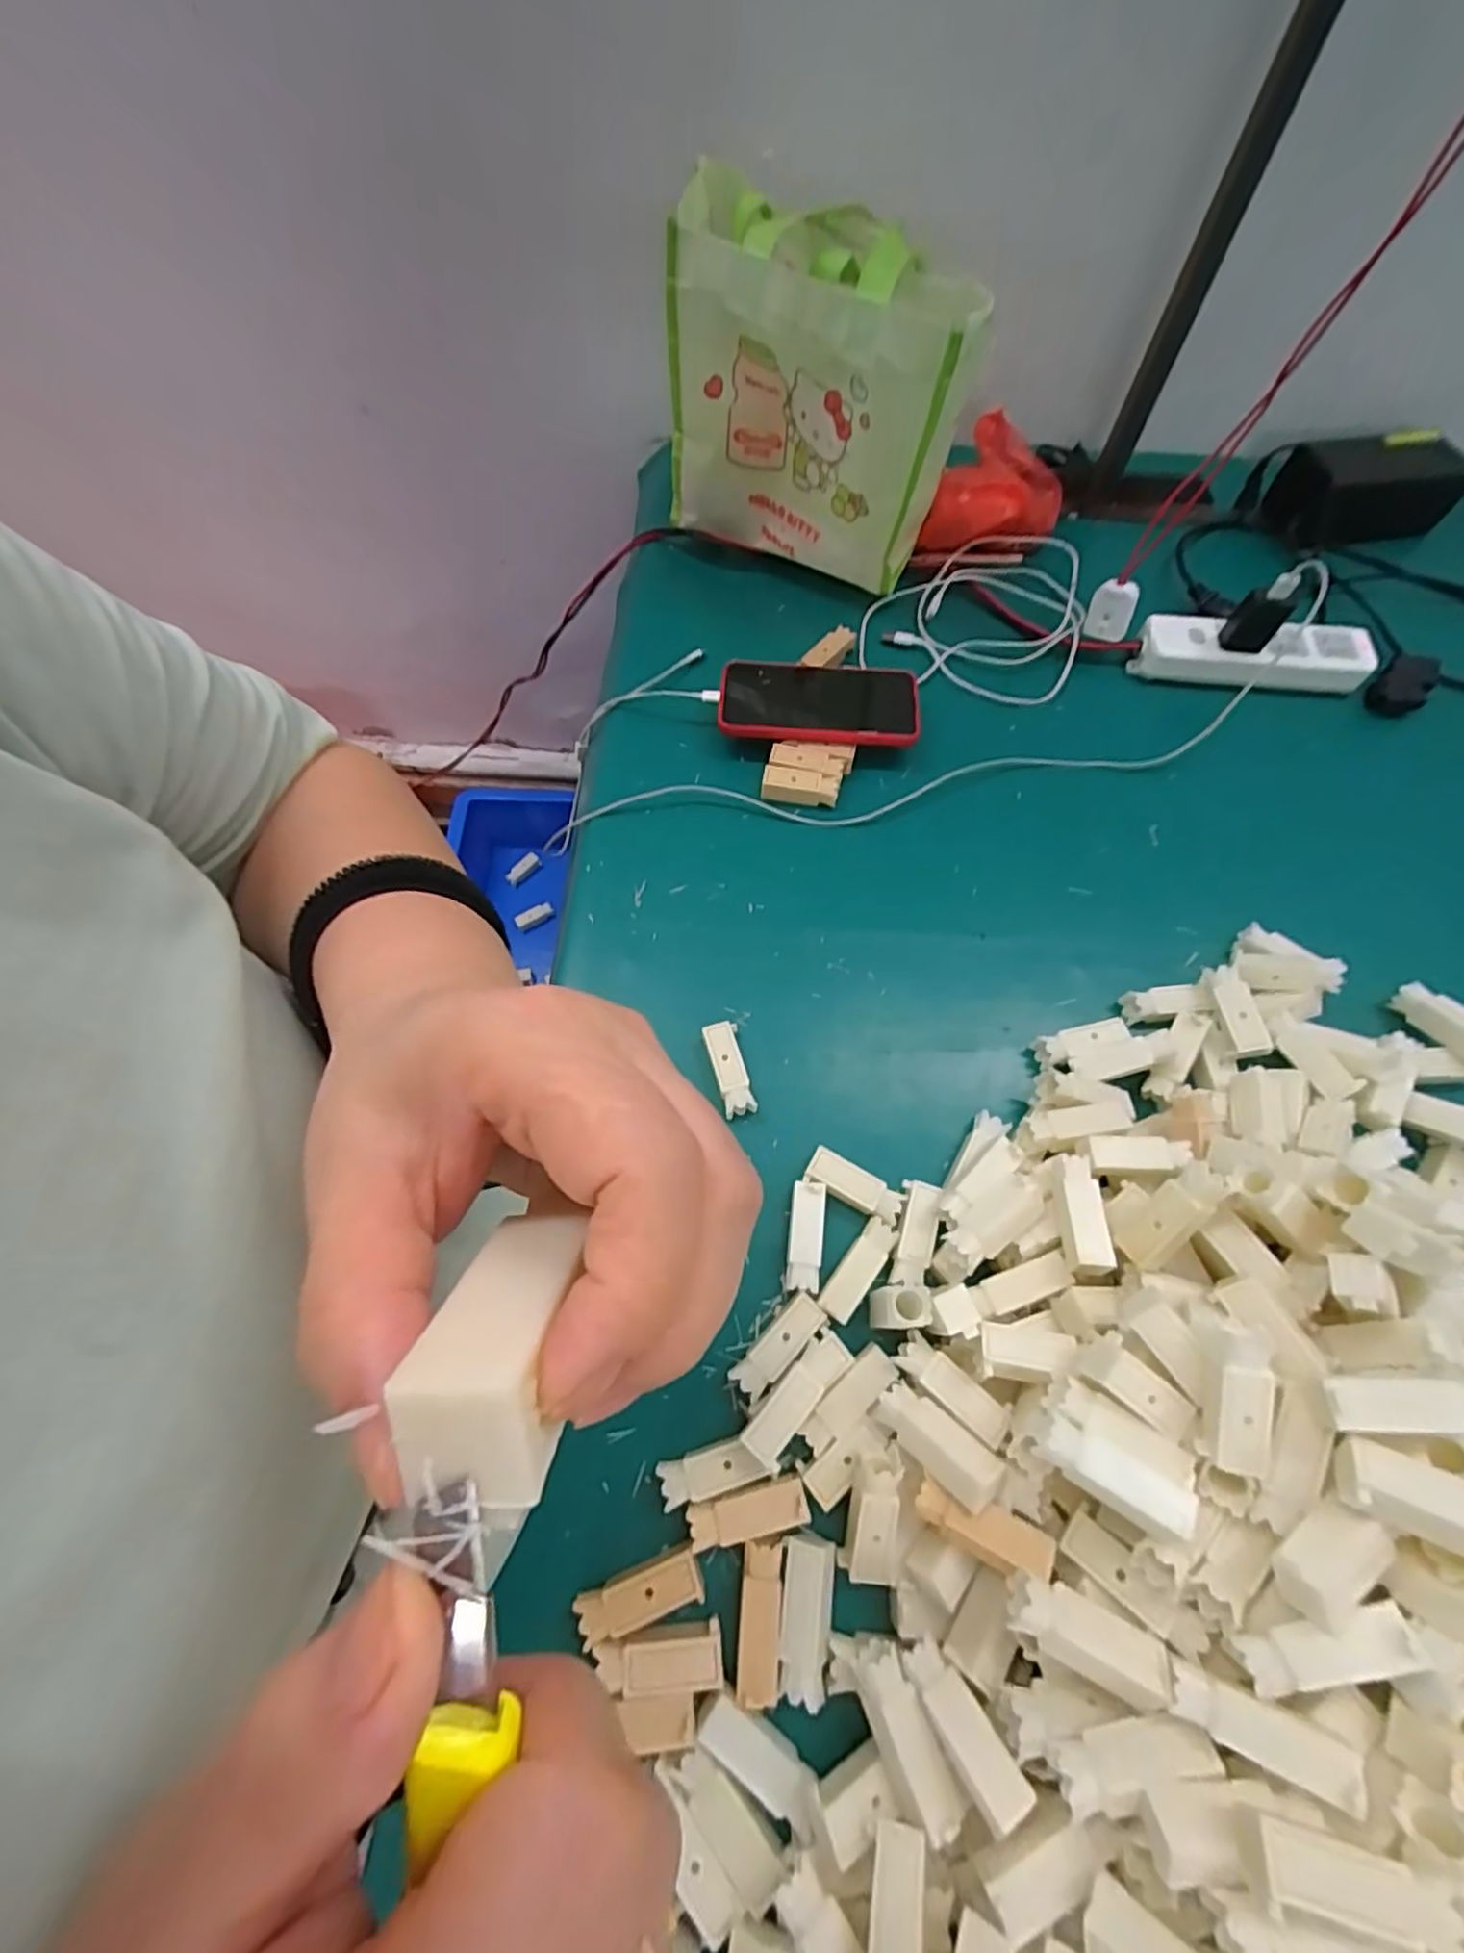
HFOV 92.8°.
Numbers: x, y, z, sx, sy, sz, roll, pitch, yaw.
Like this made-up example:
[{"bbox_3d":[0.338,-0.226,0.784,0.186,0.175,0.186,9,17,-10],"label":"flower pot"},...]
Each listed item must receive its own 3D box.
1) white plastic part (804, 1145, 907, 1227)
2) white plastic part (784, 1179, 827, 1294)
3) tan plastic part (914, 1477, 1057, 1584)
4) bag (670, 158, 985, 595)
[{"bbox_3d":[0.076,0.131,0.436,0.060,0.017,0.023,25,67,13],"label":"white plastic part"},{"bbox_3d":[0.045,0.160,0.428,0.020,0.021,0.061,6,65,4],"label":"white plastic part"},{"bbox_3d":[0.120,0.266,0.334,0.061,0.017,0.022,11,64,23],"label":"tan plastic part"},{"bbox_3d":[0.065,-0.500,0.628,0.291,0.238,0.120,29,68,14],"label":"bag"}]

